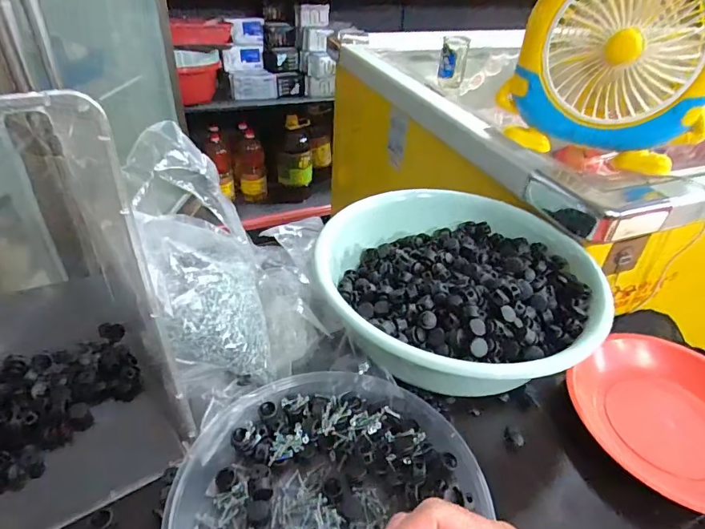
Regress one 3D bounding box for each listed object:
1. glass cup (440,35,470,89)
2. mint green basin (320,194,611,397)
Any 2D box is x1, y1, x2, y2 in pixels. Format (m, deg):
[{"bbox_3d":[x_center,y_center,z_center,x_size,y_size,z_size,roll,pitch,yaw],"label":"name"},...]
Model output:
[{"bbox_3d":[0.199,-0.400,0.899,0.051,0.086,0.045,11,39,8],"label":"glass cup"},{"bbox_3d":[0.103,0.019,0.510,0.281,0.083,0.301,3,38,-2],"label":"mint green basin"}]

